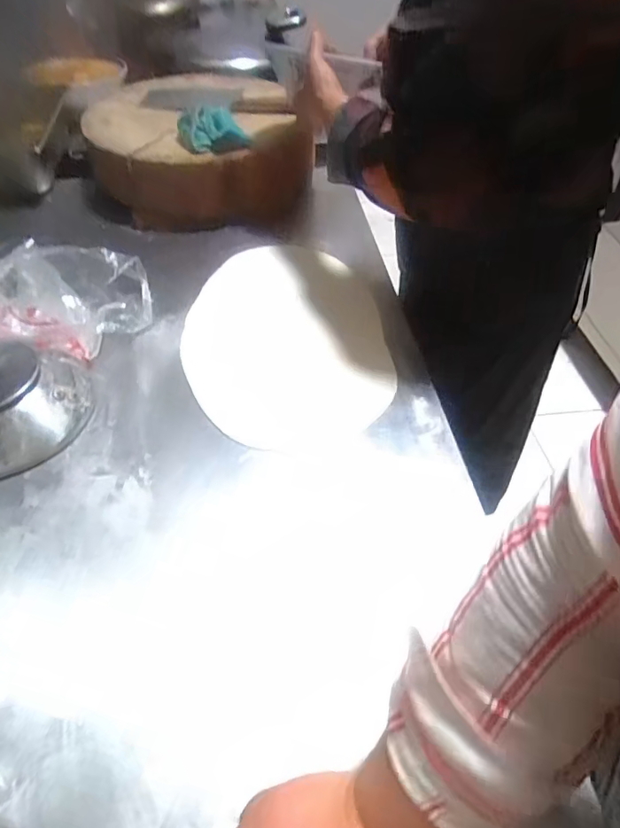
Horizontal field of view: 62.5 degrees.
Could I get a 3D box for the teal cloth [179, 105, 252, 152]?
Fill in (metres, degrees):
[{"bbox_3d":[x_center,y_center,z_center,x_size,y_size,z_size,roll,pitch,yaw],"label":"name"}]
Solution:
[{"bbox_3d":[-0.162,-0.473,0.844,0.105,0.037,0.114,-18,52,-17],"label":"teal cloth"}]

